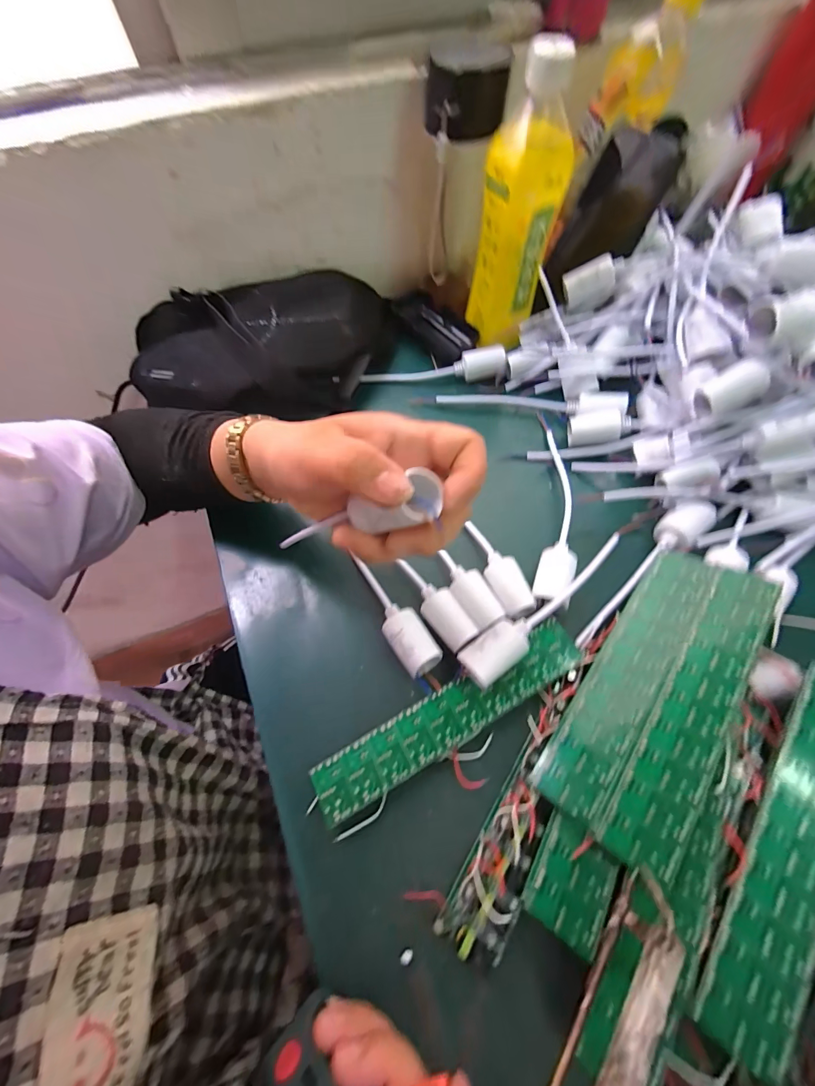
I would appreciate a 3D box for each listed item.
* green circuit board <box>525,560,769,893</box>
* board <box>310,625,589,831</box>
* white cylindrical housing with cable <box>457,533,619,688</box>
[{"bbox_3d":[0.161,0.089,0.246,0.075,0.006,0.195,25,65,39],"label":"green circuit board"},{"bbox_3d":[0.032,0.118,0.266,0.199,0.012,0.035,-28,67,-12],"label":"board"},{"bbox_3d":[0.110,0.042,0.283,0.172,0.024,0.028,-34,69,-14],"label":"white cylindrical housing with cable"}]

